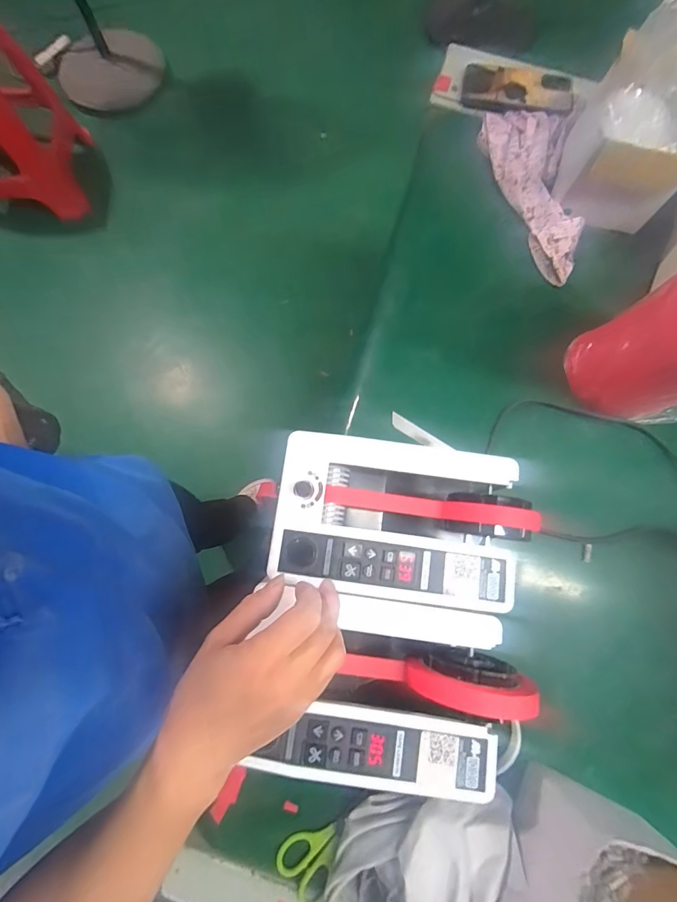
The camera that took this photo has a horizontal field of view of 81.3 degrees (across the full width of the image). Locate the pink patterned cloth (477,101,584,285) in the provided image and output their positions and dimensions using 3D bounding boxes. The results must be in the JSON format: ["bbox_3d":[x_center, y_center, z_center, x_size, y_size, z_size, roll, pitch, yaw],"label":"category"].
[{"bbox_3d":[0.270,-0.378,0.557,0.137,0.045,0.272,6,78,0],"label":"pink patterned cloth"}]

